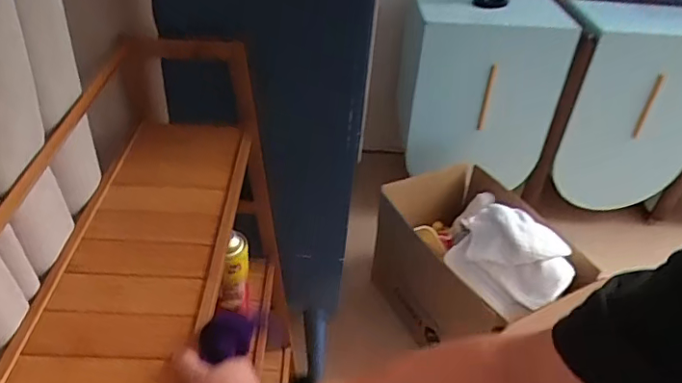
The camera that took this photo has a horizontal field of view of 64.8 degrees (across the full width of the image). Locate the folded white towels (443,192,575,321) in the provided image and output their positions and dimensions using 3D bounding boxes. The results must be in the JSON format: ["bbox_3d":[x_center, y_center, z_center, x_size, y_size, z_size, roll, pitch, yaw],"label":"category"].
[{"bbox_3d":[0.542,0.202,1.716,0.379,0.238,0.287,20,41,18],"label":"folded white towels"}]

